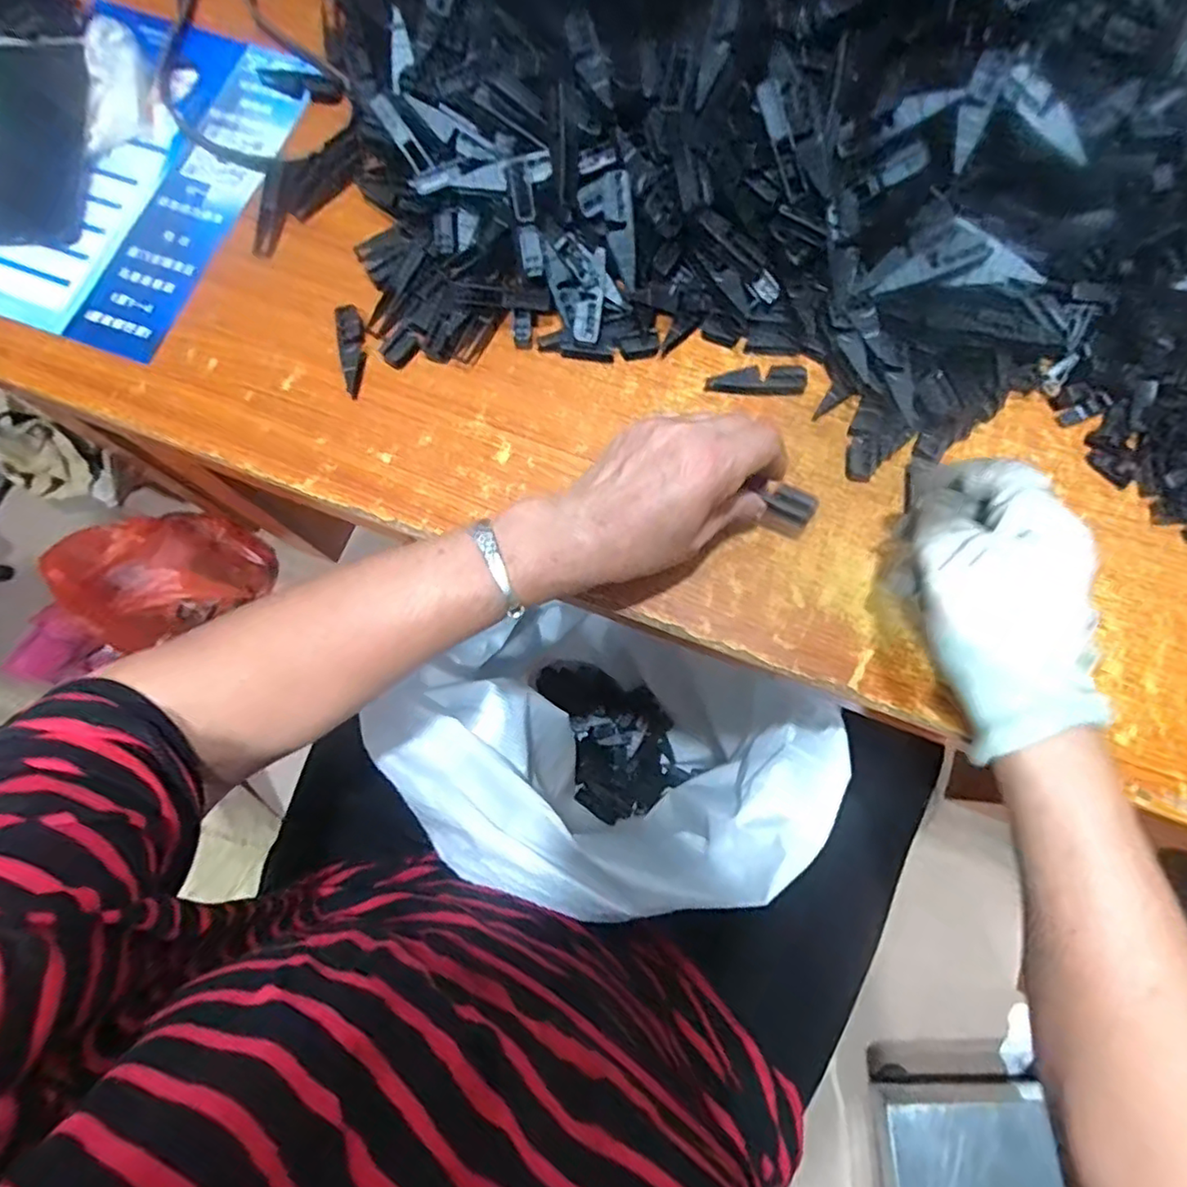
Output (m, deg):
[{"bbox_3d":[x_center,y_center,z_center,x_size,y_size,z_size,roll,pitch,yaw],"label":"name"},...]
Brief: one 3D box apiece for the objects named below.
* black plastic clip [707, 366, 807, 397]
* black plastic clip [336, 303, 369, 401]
[{"bbox_3d":[0.108,-0.142,0.427,0.064,0.009,0.018,2,75,2],"label":"black plastic clip"},{"bbox_3d":[-0.162,-0.166,0.438,0.016,0.015,0.063,-12,75,-2],"label":"black plastic clip"}]

